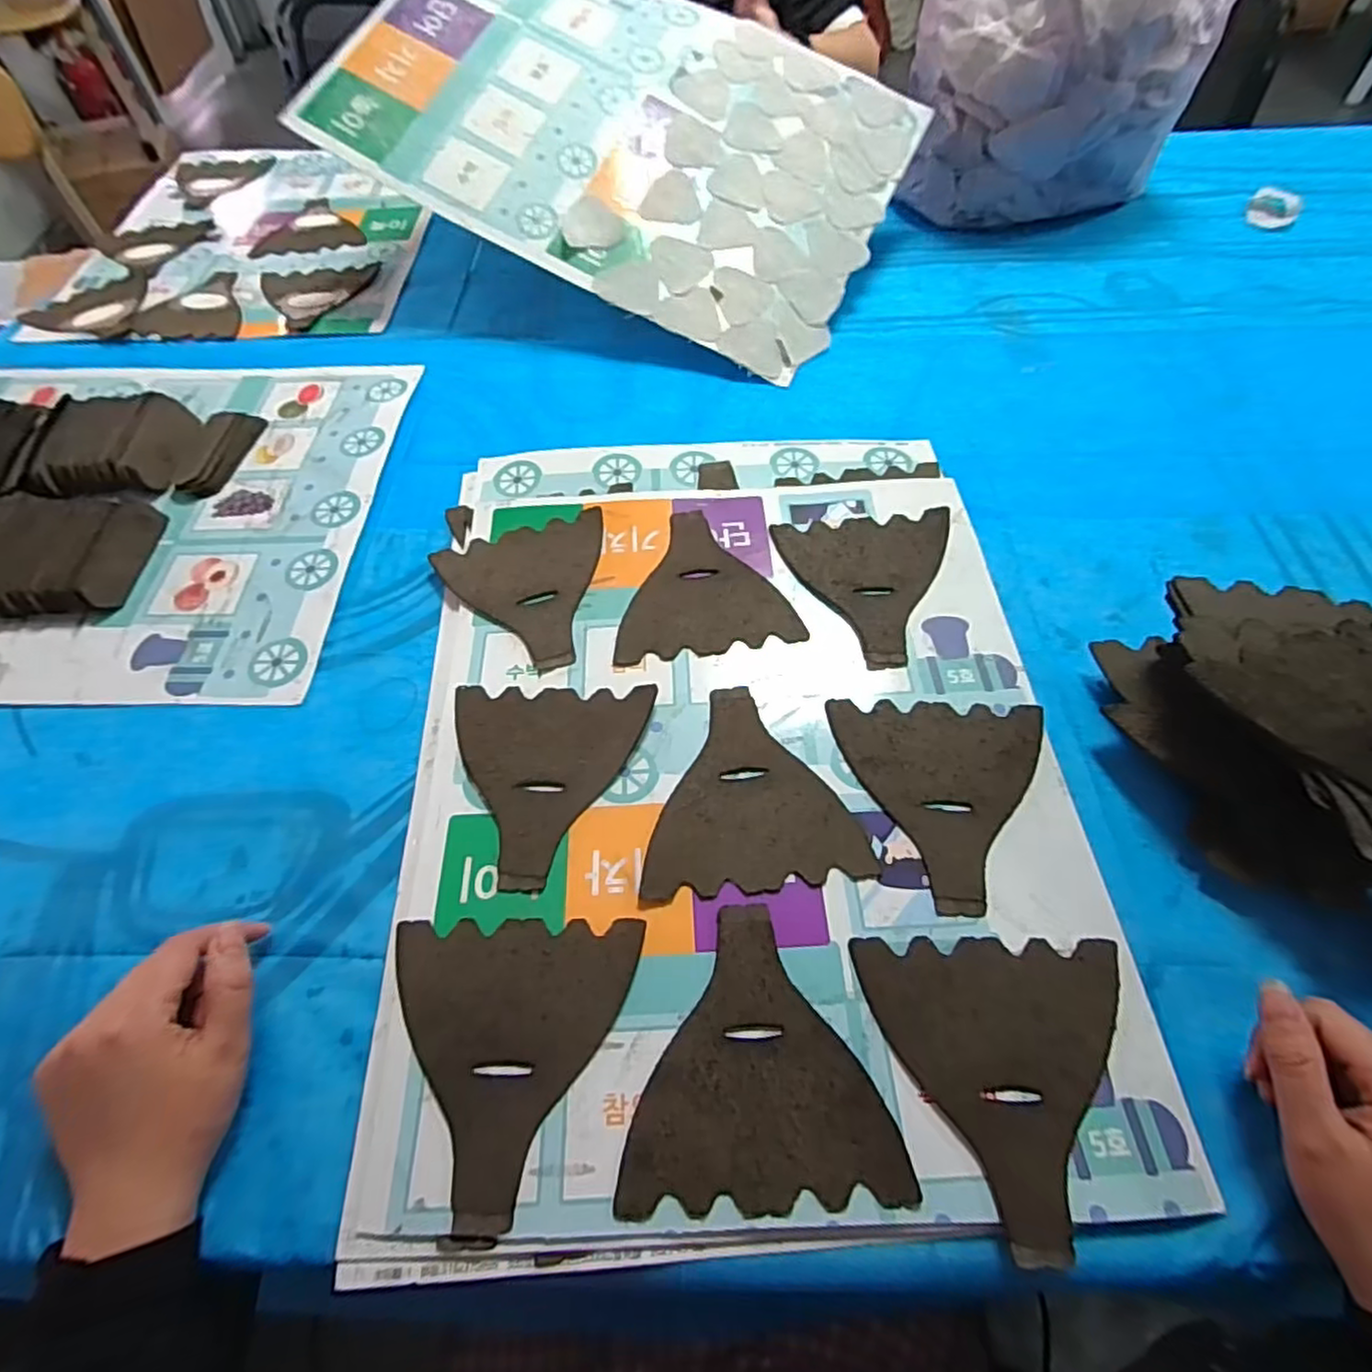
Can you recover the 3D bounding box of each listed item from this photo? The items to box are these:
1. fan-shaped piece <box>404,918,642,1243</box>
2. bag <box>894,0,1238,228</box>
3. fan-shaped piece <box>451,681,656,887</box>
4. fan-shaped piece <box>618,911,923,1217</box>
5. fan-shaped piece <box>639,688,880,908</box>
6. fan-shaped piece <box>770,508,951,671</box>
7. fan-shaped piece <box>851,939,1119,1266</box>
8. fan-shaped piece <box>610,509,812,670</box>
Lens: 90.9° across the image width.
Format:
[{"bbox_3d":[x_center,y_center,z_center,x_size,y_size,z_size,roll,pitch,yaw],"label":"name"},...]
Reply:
[{"bbox_3d":[-0.089,0.186,0.333,0.123,0.005,0.135,-1,58,1],"label":"fan-shaped piece"},{"bbox_3d":[0.396,-0.693,0.707,0.293,0.302,0.247,19,61,12],"label":"bag"},{"bbox_3d":[-0.089,0.057,0.416,0.124,0.006,0.131,2,58,3],"label":"fan-shaped piece"},{"bbox_3d":[0.035,0.178,0.333,0.125,0.004,0.129,-2,58,0],"label":"fan-shaped piece"},{"bbox_3d":[0.036,0.059,0.410,0.128,0.004,0.128,-6,58,-2],"label":"fan-shaped piece"},{"bbox_3d":[0.134,-0.072,0.488,0.123,0.004,0.132,-3,59,4],"label":"fan-shaped piece"},{"bbox_3d":[0.156,0.191,0.327,0.126,0.007,0.128,-1,58,1],"label":"fan-shaped piece"},{"bbox_3d":[0.010,-0.078,0.497,0.125,0.004,0.129,-6,58,-3],"label":"fan-shaped piece"}]

